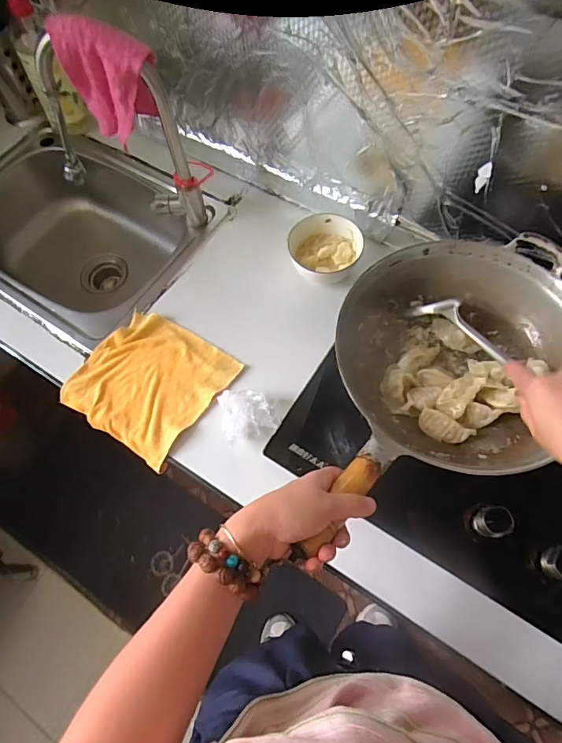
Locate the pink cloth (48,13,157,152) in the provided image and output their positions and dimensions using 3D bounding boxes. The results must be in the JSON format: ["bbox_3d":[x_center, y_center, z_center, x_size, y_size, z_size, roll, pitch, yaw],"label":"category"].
[{"bbox_3d":[-0.238,-0.409,0.633,0.126,0.145,0.046,11,67,8],"label":"pink cloth"}]

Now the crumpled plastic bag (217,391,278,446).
[{"bbox_3d":[-0.051,0.063,0.681,0.091,0.040,0.085,-25,67,-8],"label":"crumpled plastic bag"}]

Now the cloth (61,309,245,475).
[{"bbox_3d":[-0.215,0.014,0.732,0.217,0.024,0.212,33,71,16],"label":"cloth"}]

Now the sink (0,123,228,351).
[{"bbox_3d":[-0.411,-0.262,0.969,0.507,0.231,0.386,29,70,15],"label":"sink"}]

